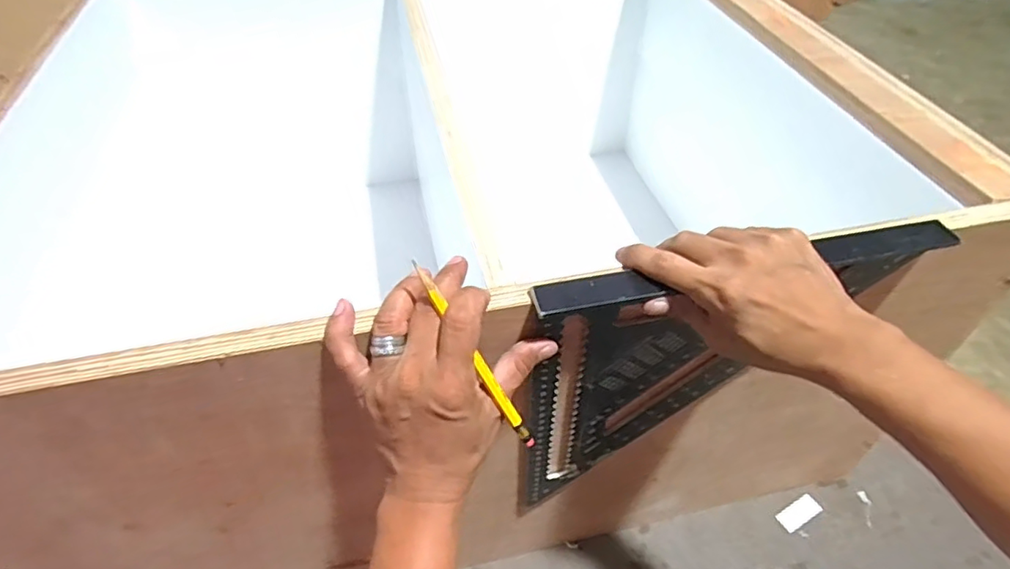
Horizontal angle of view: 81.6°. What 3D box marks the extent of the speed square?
[{"bbox_3d":[0.162,0.074,0.486,0.295,0.264,0.028,-10,47,-10],"label":"speed square"}]

